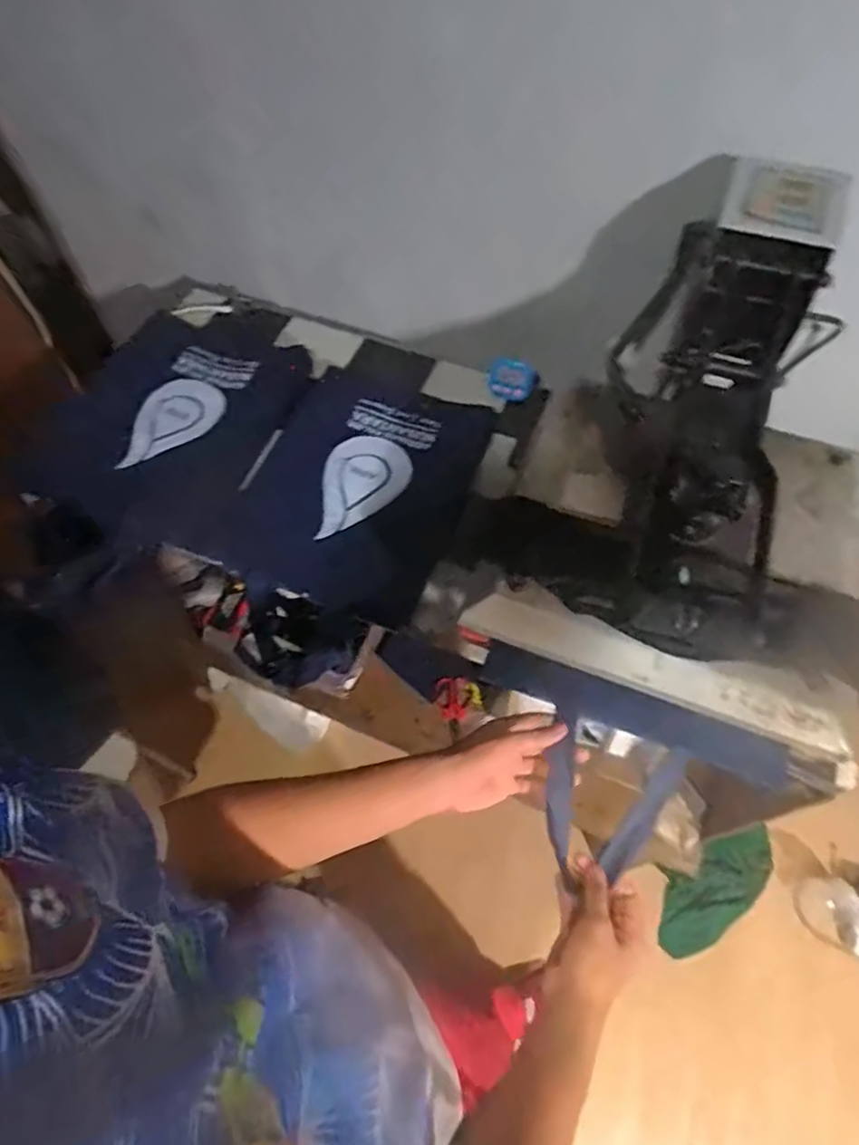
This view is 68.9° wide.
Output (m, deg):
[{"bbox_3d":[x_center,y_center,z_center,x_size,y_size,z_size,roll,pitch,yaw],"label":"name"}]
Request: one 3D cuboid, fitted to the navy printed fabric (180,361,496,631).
[{"bbox_3d":[-0.093,-0.169,0.970,0.322,0.046,0.358,22,62,14],"label":"navy printed fabric"}]

